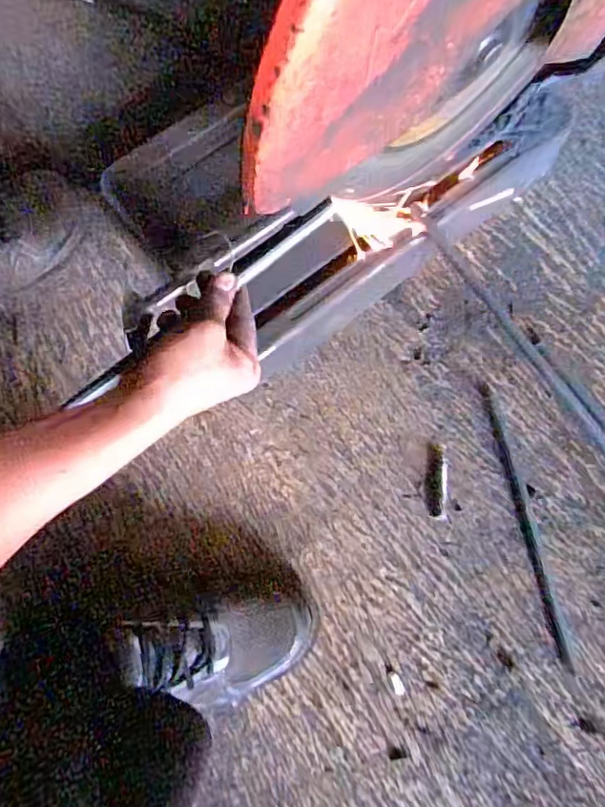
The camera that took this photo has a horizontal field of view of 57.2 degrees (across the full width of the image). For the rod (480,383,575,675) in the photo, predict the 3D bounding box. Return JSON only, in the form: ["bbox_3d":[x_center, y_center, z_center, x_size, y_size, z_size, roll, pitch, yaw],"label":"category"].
[{"bbox_3d":[0.227,0.121,0.562,0.014,0.006,0.284,-12,79,-3],"label":"rod"}]

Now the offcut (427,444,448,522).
[{"bbox_3d":[0.137,0.079,0.562,0.020,0.004,0.074,3,79,0],"label":"offcut"}]

